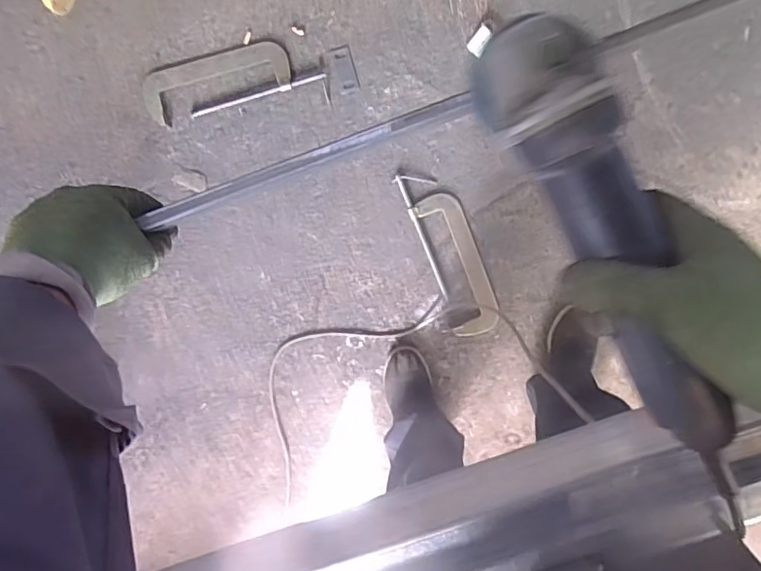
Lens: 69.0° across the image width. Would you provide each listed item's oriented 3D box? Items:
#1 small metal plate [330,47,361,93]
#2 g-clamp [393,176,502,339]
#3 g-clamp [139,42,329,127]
[{"bbox_3d":[-0.076,-0.466,1.193,0.045,0.006,0.096,-14,96,3],"label":"small metal plate"},{"bbox_3d":[0.157,-0.073,1.209,0.110,0.027,0.379,-22,96,4],"label":"g-clamp"},{"bbox_3d":[-0.315,-0.436,1.180,0.385,0.024,0.129,-12,96,3],"label":"g-clamp"}]

